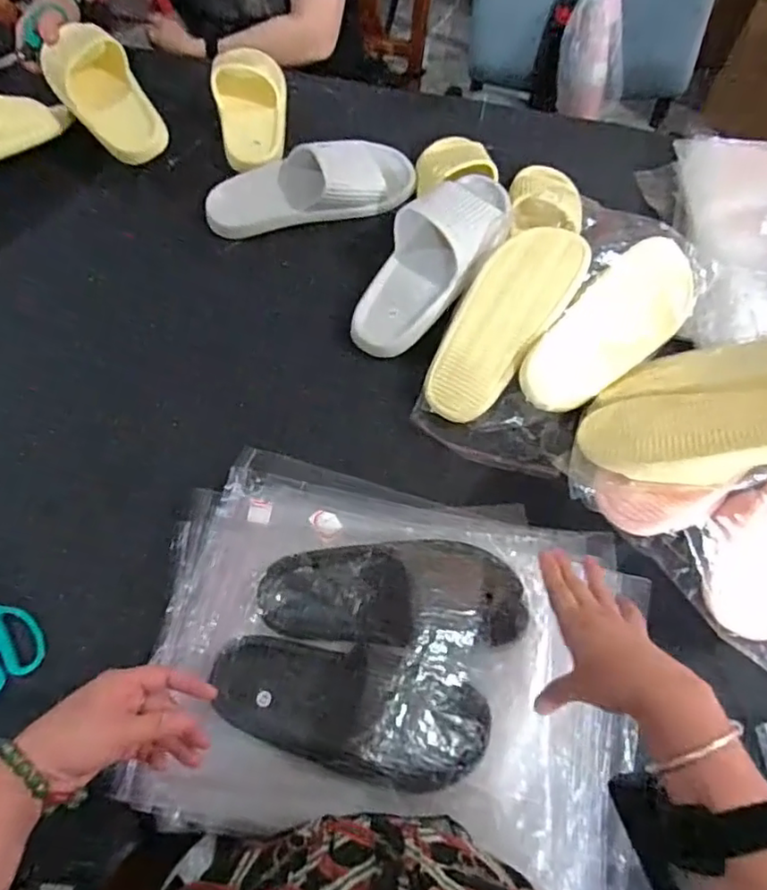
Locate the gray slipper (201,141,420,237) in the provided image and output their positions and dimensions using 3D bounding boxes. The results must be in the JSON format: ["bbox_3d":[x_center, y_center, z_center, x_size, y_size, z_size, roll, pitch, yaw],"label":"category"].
[{"bbox_3d":[-0.098,-0.357,0.808,0.277,0.078,0.105,-6,67,-2],"label":"gray slipper"}]

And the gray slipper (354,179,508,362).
[{"bbox_3d":[0.063,-0.232,0.760,0.121,0.069,0.279,35,89,14],"label":"gray slipper"}]

